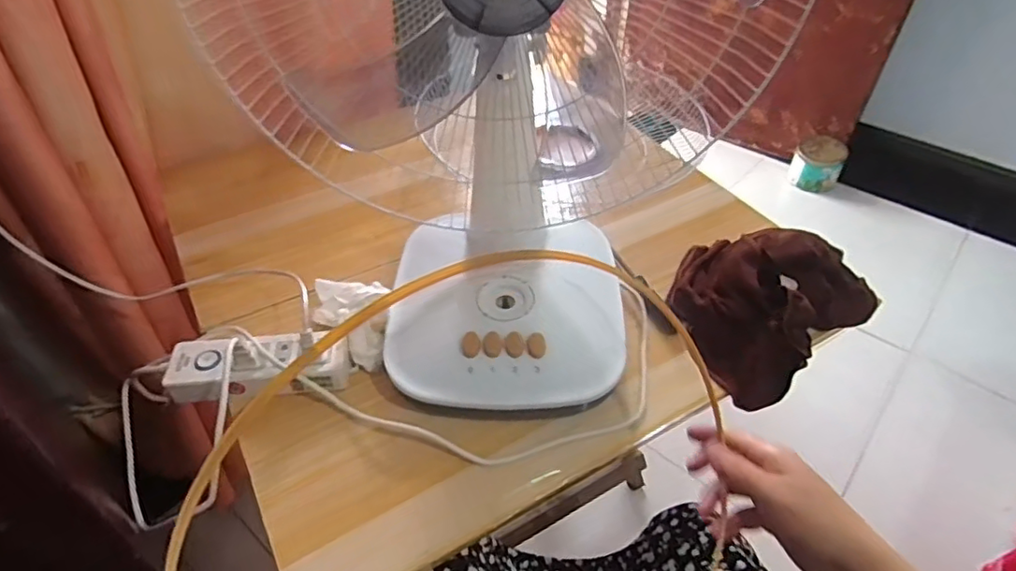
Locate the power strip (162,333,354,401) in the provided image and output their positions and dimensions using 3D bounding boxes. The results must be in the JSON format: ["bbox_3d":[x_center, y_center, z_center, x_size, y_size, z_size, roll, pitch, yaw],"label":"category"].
[{"bbox_3d":[-0.244,0.080,0.588,0.168,0.038,0.061,-5,44,-5],"label":"power strip"}]

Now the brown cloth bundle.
[{"bbox_3d":[0.285,0.004,0.678,0.243,0.091,0.185,-29,51,-27],"label":"brown cloth bundle"}]

